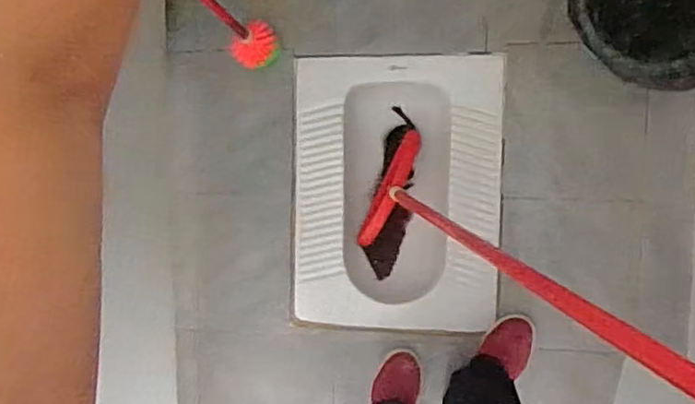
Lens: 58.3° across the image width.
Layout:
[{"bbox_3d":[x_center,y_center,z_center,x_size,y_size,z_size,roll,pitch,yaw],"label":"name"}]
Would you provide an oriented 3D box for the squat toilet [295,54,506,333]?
[{"bbox_3d":[0.115,-0.020,1.430,0.440,0.177,0.587,2,93,8],"label":"squat toilet"}]

